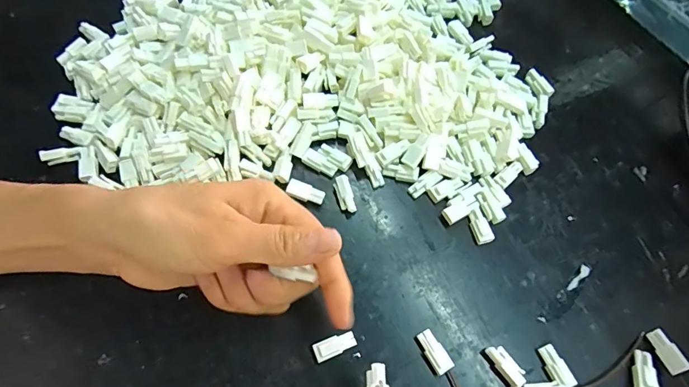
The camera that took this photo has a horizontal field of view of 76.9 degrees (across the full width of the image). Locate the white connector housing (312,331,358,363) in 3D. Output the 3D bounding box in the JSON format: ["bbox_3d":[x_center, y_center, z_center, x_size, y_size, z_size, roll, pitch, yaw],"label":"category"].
[{"bbox_3d":[-0.005,0.091,0.258,0.025,0.009,0.011,-20,69,-11],"label":"white connector housing"}]

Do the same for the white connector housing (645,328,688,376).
[{"bbox_3d":[0.194,0.095,0.261,0.010,0.006,0.025,-15,54,-10],"label":"white connector housing"}]

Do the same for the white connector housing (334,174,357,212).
[{"bbox_3d":[0.000,0.001,0.294,0.011,0.009,0.024,-16,68,-10],"label":"white connector housing"}]

